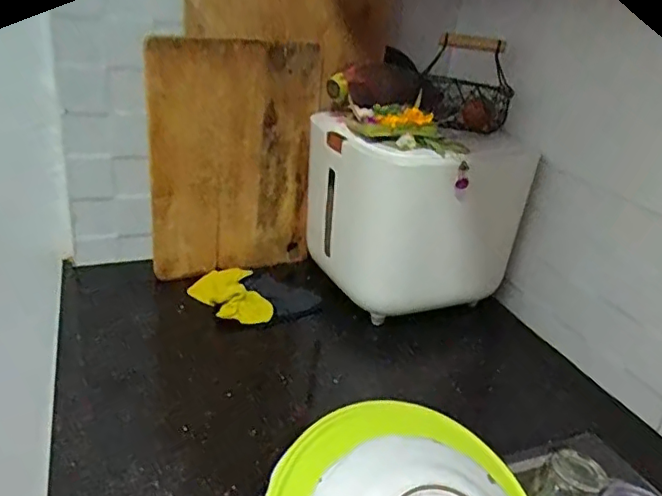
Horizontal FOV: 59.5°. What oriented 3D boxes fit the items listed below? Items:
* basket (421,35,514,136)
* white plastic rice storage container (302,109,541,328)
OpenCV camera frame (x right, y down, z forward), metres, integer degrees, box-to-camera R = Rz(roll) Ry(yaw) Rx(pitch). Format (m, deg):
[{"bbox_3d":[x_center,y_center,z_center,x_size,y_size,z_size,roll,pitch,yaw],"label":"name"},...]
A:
[{"bbox_3d":[0.191,-0.229,0.809,0.117,0.121,0.072,0,25,-13],"label":"basket"},{"bbox_3d":[0.103,-0.054,0.836,0.214,0.222,0.257,-15,32,-38],"label":"white plastic rice storage container"}]

